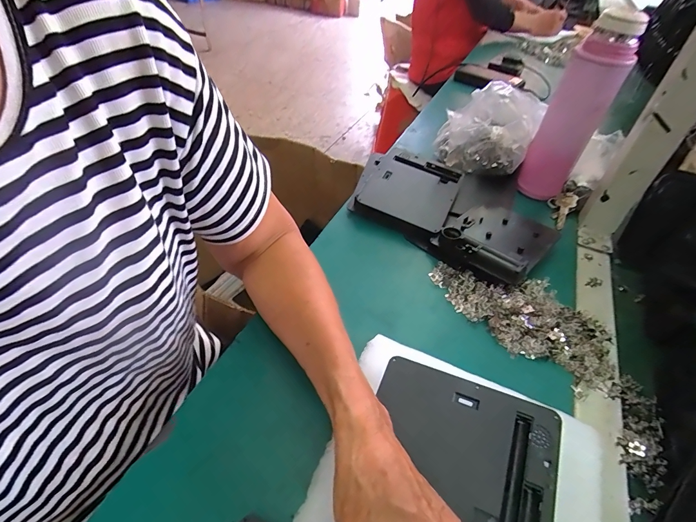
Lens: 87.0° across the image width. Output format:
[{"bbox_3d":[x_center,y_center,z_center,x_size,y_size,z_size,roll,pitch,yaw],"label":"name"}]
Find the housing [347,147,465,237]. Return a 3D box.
[{"bbox_3d":[0.076,-0.099,0.507,0.134,0.035,0.139,19,47,13],"label":"housing"}]

